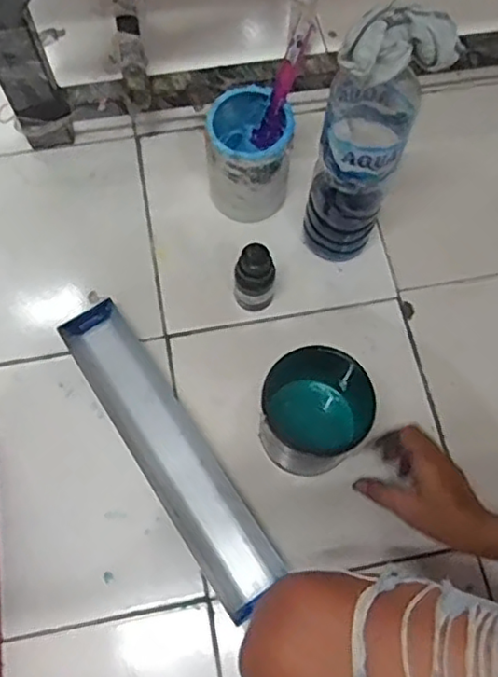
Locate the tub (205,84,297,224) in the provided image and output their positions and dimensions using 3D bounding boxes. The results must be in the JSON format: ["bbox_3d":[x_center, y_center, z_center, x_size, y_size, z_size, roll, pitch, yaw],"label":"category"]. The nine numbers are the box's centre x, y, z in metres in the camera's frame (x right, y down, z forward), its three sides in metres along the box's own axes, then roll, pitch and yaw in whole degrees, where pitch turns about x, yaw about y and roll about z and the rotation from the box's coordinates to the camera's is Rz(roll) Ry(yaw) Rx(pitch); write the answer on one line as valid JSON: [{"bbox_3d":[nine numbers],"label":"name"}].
[{"bbox_3d":[0.000,-0.220,0.774,0.096,0.140,0.105,1,70,-2],"label":"tub"}]

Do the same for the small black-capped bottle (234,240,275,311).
[{"bbox_3d":[0.008,-0.068,0.743,0.043,0.100,0.041,21,71,6],"label":"small black-capped bottle"}]

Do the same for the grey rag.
[{"bbox_3d":[0.124,-0.237,0.508,0.104,0.048,0.038,-13,71,-4],"label":"grey rag"}]

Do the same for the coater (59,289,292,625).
[{"bbox_3d":[-0.092,0.124,0.709,0.079,0.026,0.373,-33,75,-12],"label":"coater"}]

